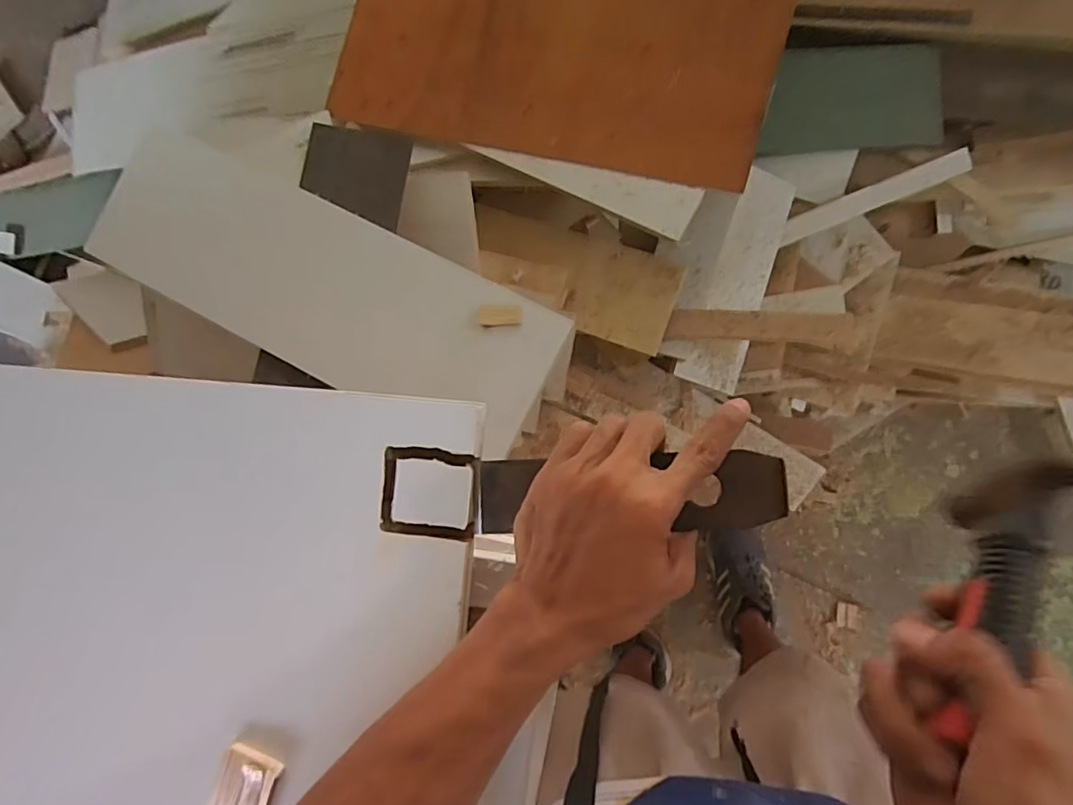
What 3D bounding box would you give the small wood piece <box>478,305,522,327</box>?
[{"bbox_3d":[-0.040,-0.095,0.637,0.050,0.005,0.023,2,86,8],"label":"small wood piece"}]

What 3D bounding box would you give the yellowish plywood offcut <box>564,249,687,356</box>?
[{"bbox_3d":[0.121,-0.156,0.855,0.159,0.014,0.132,21,101,19],"label":"yellowish plywood offcut"}]

